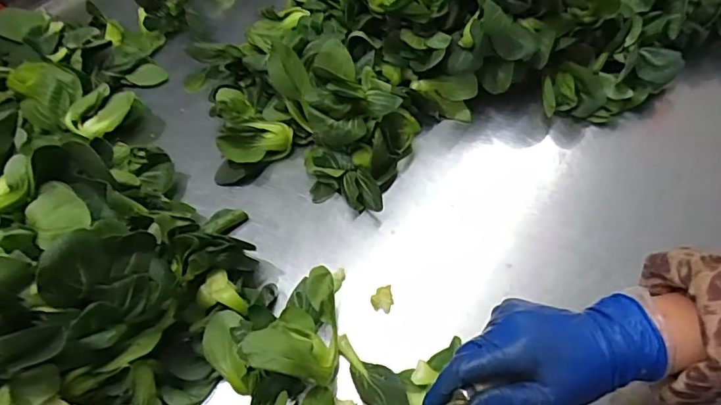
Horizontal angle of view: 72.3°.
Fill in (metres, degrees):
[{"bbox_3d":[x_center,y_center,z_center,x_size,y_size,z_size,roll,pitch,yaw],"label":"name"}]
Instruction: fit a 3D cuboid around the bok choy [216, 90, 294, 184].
[{"bbox_3d":[-0.135,-0.085,0.616,0.099,0.050,0.113,-5,56,0],"label":"bok choy"}]

